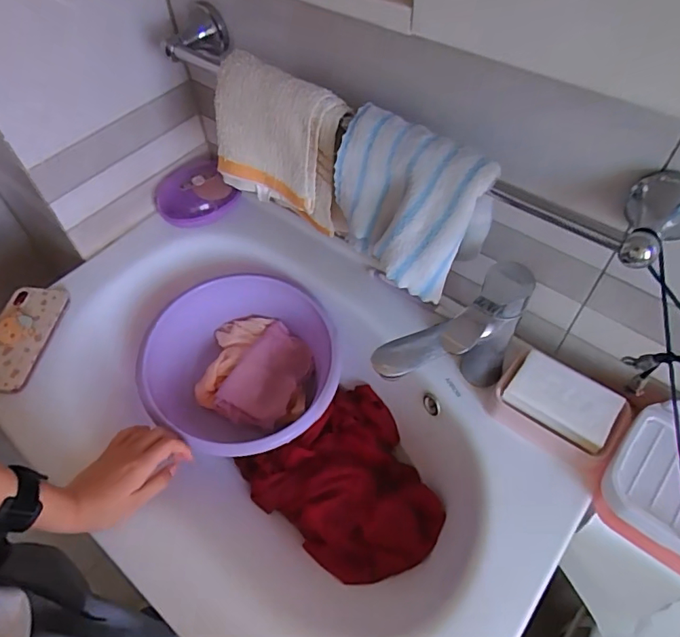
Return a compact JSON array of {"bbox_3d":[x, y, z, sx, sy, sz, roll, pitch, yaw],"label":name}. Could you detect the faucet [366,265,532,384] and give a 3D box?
[{"bbox_3d":[0.108,0.032,0.516,0.155,0.168,0.043,-19,55,-11],"label":"faucet"}]

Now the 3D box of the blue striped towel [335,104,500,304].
[{"bbox_3d":[0.054,-0.107,0.459,0.141,0.134,0.037,36,33,23],"label":"blue striped towel"}]

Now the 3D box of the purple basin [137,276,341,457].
[{"bbox_3d":[-0.125,0.076,0.681,0.226,0.121,0.238,13,58,14],"label":"purple basin"}]

